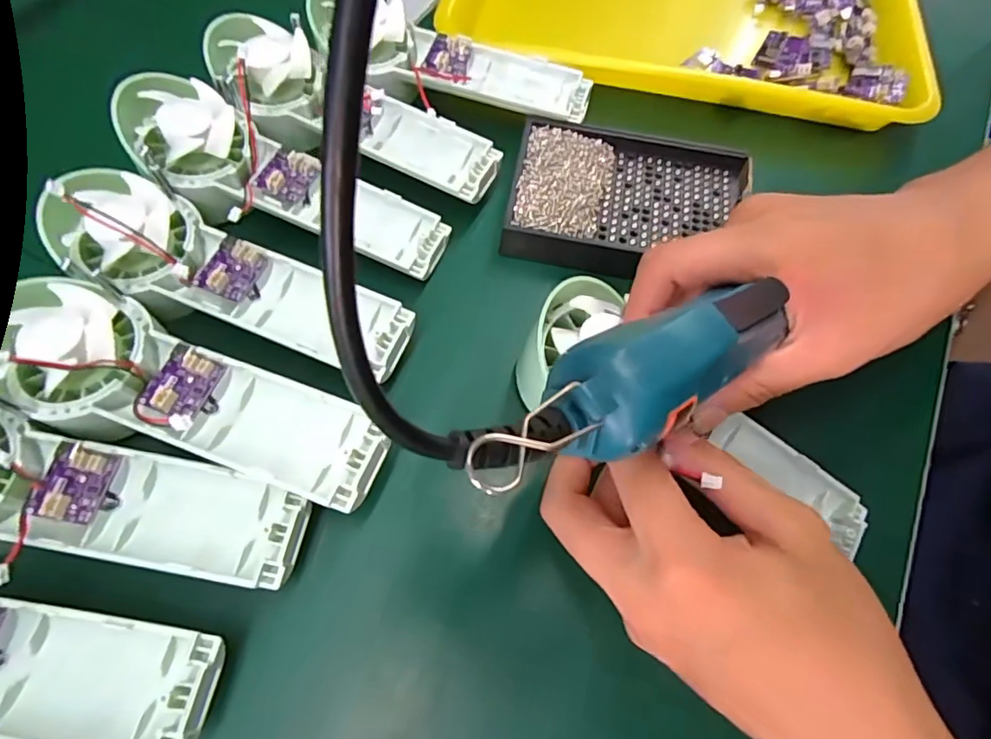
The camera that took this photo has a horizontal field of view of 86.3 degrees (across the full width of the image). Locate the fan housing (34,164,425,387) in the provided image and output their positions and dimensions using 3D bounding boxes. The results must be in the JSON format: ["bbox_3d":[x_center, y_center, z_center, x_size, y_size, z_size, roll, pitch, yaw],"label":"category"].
[{"bbox_3d":[-0.129,-0.047,0.247,0.178,0.032,0.054,24,67,8],"label":"fan housing"}]

